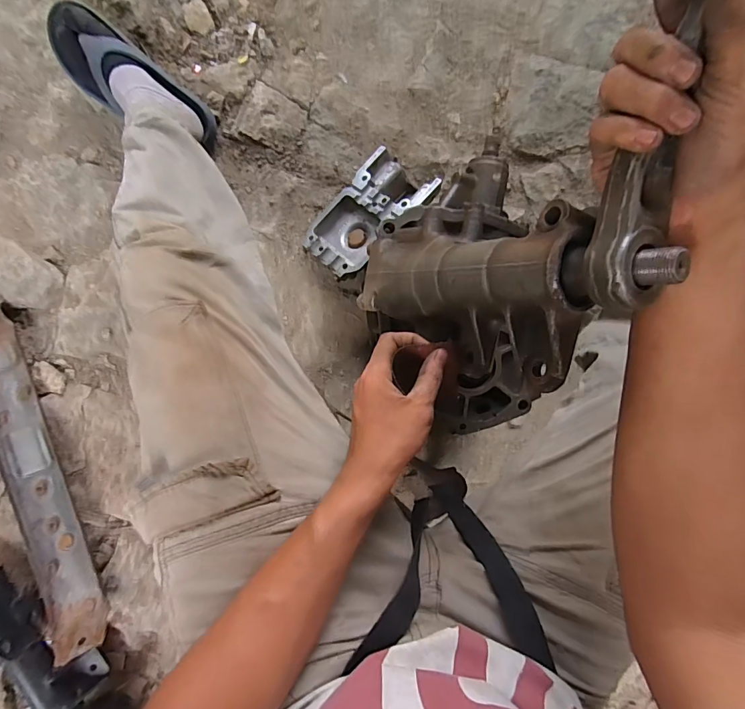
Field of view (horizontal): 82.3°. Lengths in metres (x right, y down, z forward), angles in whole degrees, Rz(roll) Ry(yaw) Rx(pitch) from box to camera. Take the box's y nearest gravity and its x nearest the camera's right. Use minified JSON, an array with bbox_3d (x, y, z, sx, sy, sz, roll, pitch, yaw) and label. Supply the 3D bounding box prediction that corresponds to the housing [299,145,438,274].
[{"bbox_3d":[-0.007,-0.235,0.693,0.118,0.097,0.228,44,87,-7],"label":"housing"}]

